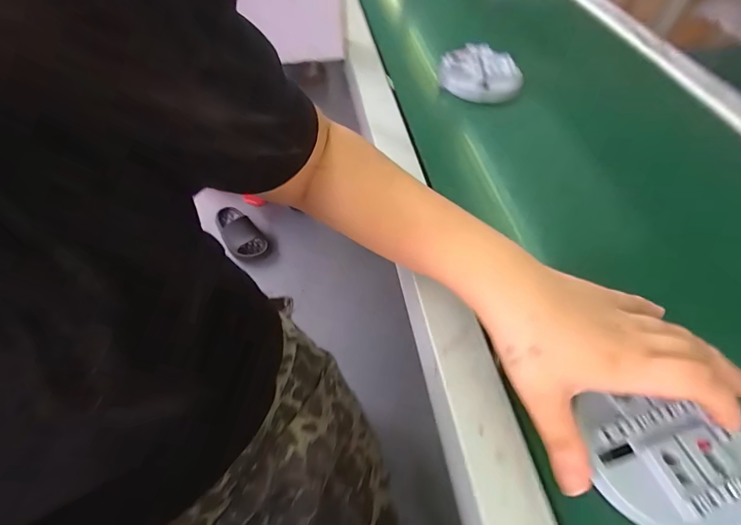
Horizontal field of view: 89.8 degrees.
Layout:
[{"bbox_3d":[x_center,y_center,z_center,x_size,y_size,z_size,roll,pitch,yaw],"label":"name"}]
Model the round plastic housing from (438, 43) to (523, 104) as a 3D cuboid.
[{"bbox_3d":[0.147,-0.256,0.502,0.106,0.032,0.106,13,53,5],"label":"round plastic housing"}]

